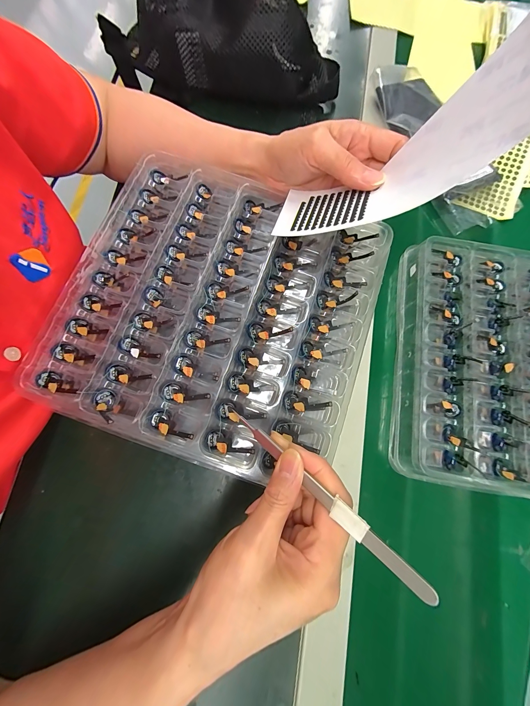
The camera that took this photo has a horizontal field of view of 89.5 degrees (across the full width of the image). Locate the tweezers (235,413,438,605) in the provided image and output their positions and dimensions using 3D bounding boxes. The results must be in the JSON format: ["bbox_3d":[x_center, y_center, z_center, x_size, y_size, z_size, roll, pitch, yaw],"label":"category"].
[{"bbox_3d":[0.028,0.081,0.166,0.145,0.006,0.011,30,79,40],"label":"tweezers"}]

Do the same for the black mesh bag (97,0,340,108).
[{"bbox_3d":[-0.055,-0.392,0.340,0.302,0.106,0.088,14,77,1],"label":"black mesh bag"}]

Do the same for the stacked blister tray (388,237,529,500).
[{"bbox_3d":[0.280,0.014,0.284,0.277,0.034,0.259,10,79,3],"label":"stacked blister tray"}]

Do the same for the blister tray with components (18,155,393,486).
[{"bbox_3d":[-0.039,-0.040,0.239,0.254,0.022,0.252,20,77,2],"label":"blister tray with components"}]

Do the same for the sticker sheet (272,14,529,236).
[{"bbox_3d":[0.085,-0.130,0.193,0.035,0.188,0.060,20,76,-37],"label":"sticker sheet"}]

